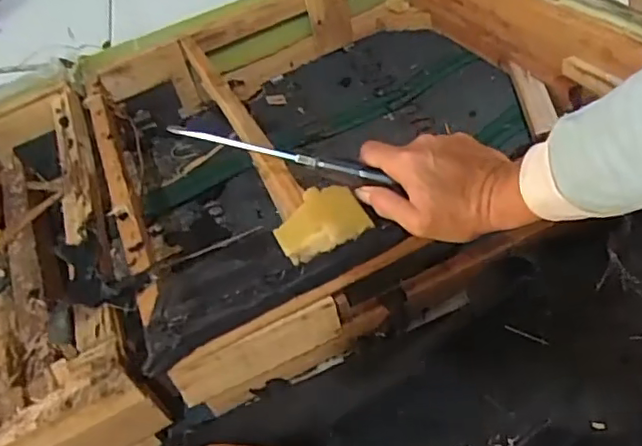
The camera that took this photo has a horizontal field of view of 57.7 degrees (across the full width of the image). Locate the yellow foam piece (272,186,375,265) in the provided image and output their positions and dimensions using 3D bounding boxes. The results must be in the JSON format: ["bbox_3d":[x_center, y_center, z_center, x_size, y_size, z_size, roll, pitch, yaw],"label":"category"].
[{"bbox_3d":[0.000,-0.002,0.492,0.077,0.011,0.054,-25,73,-10],"label":"yellow foam piece"}]

